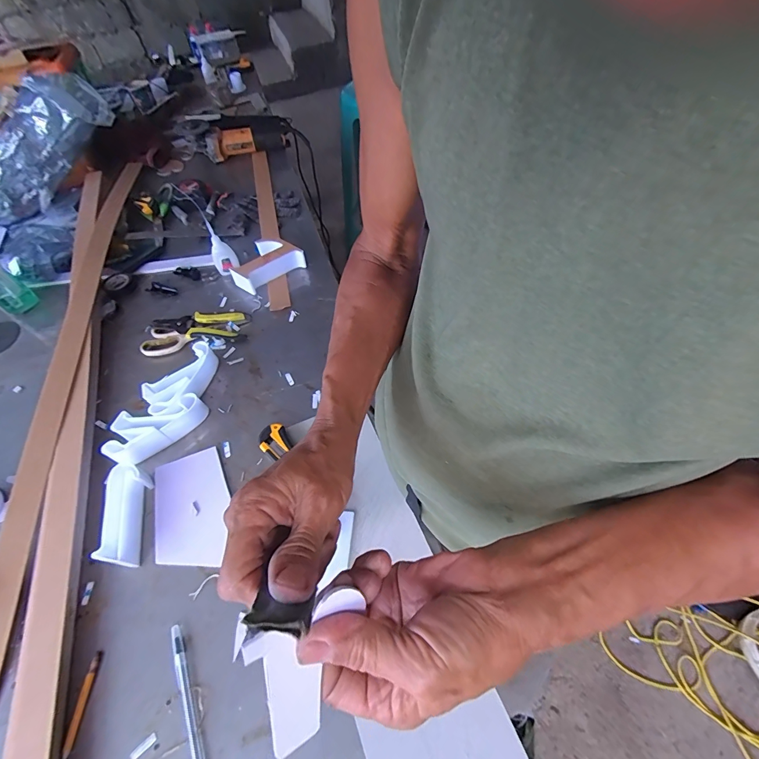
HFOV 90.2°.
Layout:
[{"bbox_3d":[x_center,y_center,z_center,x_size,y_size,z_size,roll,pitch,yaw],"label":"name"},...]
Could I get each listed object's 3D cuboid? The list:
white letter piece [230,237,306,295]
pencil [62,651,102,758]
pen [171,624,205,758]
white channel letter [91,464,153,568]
[{"bbox_3d":[-0.229,-0.233,0.759,0.138,0.046,0.084,-36,60,-18],"label":"white letter piece"},{"bbox_3d":[-0.313,0.339,0.397,0.009,0.005,0.084,-3,56,2],"label":"pencil"},{"bbox_3d":[-0.199,0.336,0.392,0.012,0.007,0.150,-25,57,-12],"label":"pen"},{"bbox_3d":[-0.329,0.173,0.488,0.035,0.043,0.122,-11,56,-3],"label":"white channel letter"}]

